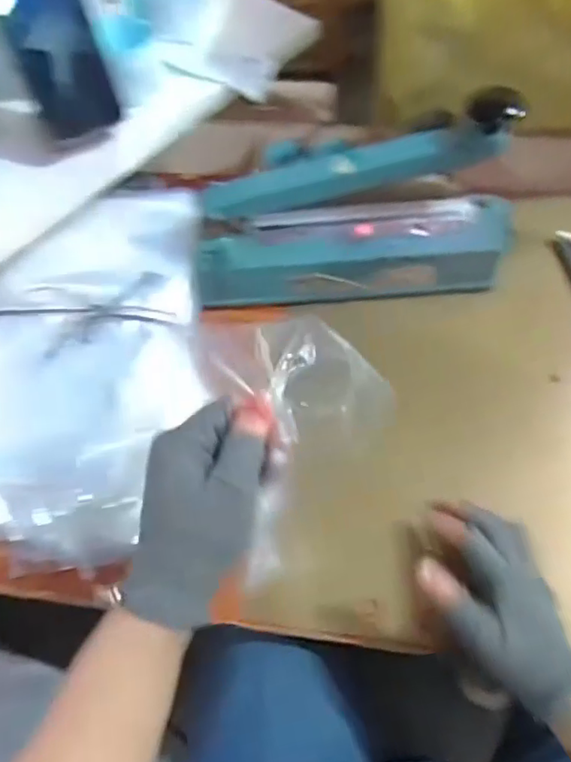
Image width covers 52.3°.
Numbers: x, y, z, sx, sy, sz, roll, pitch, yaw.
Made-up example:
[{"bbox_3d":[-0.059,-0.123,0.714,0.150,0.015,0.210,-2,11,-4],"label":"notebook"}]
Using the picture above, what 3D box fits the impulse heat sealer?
[{"bbox_3d":[0.062,-0.161,0.550,0.304,0.176,0.082,-4,62,0],"label":"impulse heat sealer"}]

